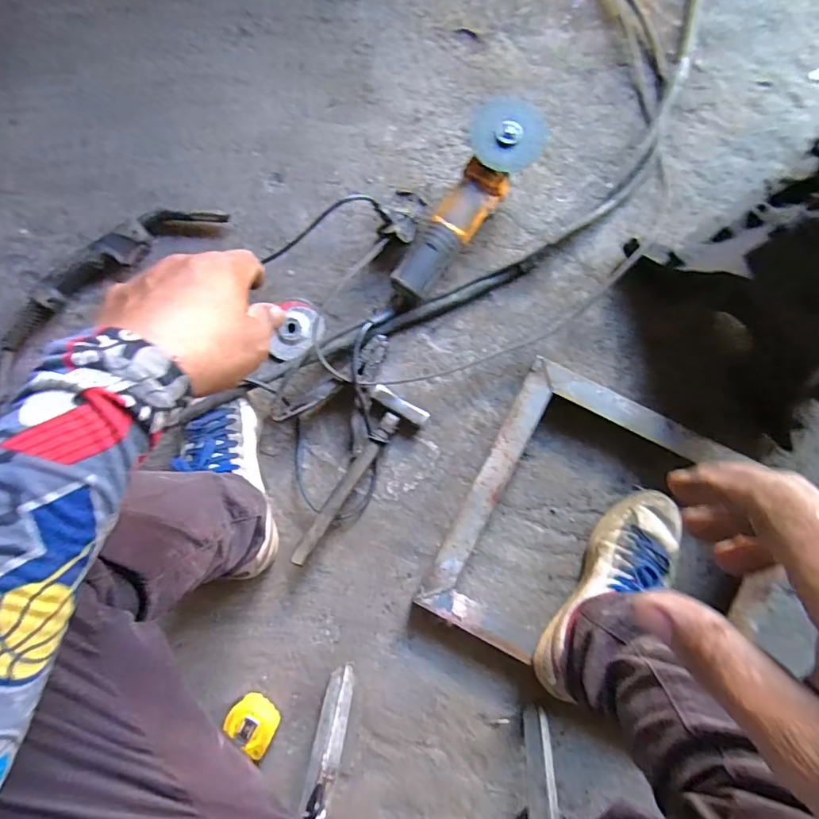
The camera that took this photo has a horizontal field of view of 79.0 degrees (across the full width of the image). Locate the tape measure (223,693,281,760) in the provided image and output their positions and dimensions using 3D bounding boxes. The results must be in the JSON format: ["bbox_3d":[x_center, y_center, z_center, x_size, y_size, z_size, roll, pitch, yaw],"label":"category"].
[{"bbox_3d":[-0.203,0.408,0.649,0.067,0.038,0.060,36,85,4],"label":"tape measure"}]

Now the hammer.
[{"bbox_3d":[-0.066,0.096,0.670,0.078,0.045,0.252,28,84,4],"label":"hammer"}]

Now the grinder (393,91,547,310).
[{"bbox_3d":[0.075,-0.273,0.687,0.089,0.099,0.300,33,85,5],"label":"grinder"}]

